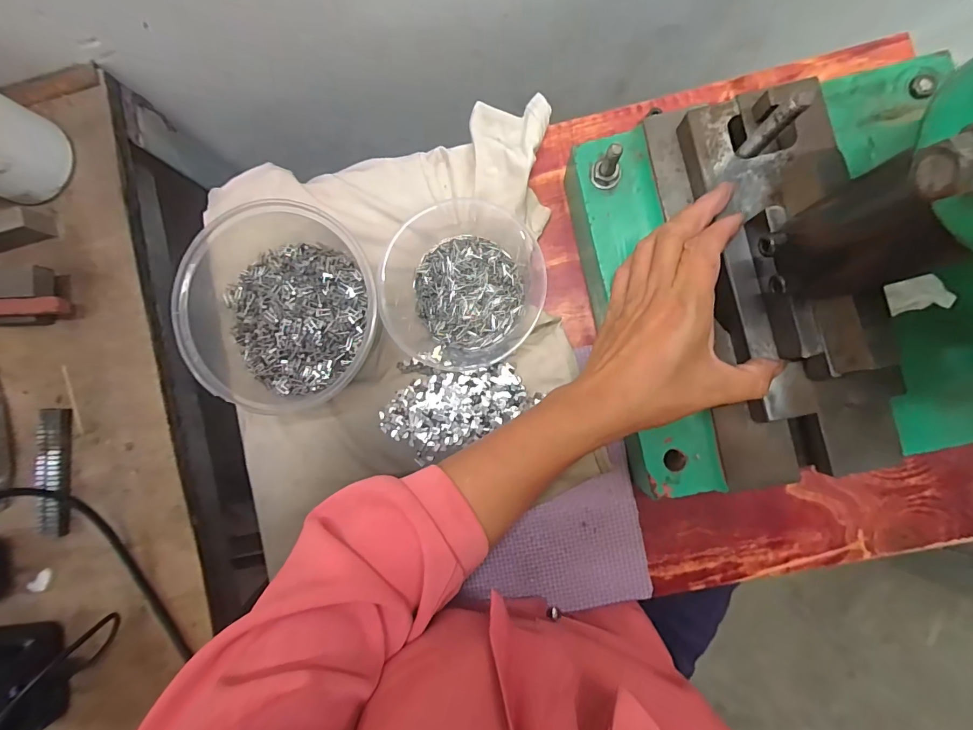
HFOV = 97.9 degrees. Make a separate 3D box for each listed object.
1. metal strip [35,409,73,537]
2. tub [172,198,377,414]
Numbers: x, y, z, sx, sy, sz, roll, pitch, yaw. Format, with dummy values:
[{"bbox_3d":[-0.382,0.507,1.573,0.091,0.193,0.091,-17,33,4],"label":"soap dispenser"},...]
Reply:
[{"bbox_3d":[-0.330,0.082,0.322,0.020,0.013,0.095,0,88,4],"label":"metal strip"},{"bbox_3d":[-0.144,-0.037,0.314,0.139,0.081,0.137,0,88,4],"label":"tub"}]

